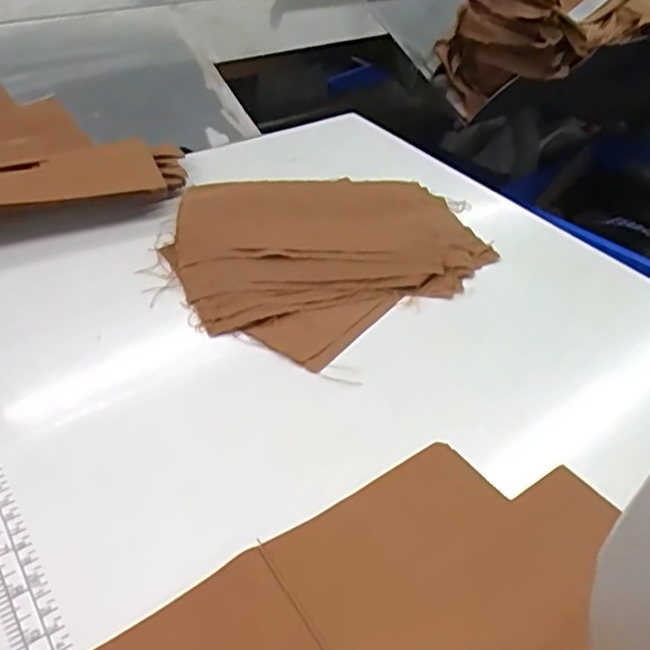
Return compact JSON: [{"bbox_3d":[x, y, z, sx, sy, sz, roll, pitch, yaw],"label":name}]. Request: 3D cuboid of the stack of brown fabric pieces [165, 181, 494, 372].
[{"bbox_3d":[-0.003,-0.073,0.519,0.244,0.032,0.202,-26,49,-30],"label":"stack of brown fabric pieces"}]

